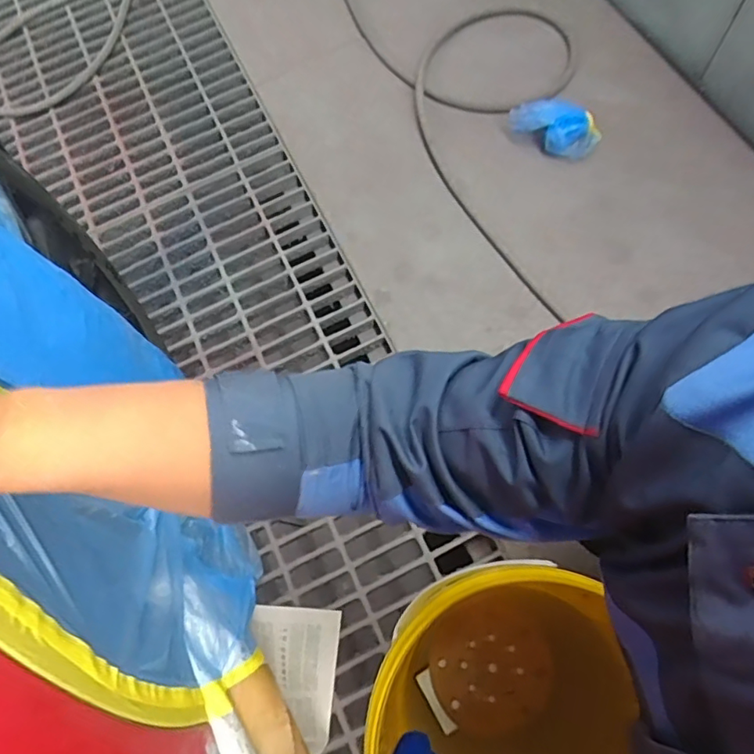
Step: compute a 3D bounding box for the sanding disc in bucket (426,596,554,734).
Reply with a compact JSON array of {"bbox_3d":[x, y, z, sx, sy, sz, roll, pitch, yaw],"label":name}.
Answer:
[{"bbox_3d":[0.134,0.340,0.637,0.141,0.004,0.139,-1,71,2],"label":"sanding disc in bucket"}]

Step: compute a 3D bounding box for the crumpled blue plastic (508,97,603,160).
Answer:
[{"bbox_3d":[0.326,-0.460,0.990,0.171,0.069,0.082,24,75,13],"label":"crumpled blue plastic"}]

